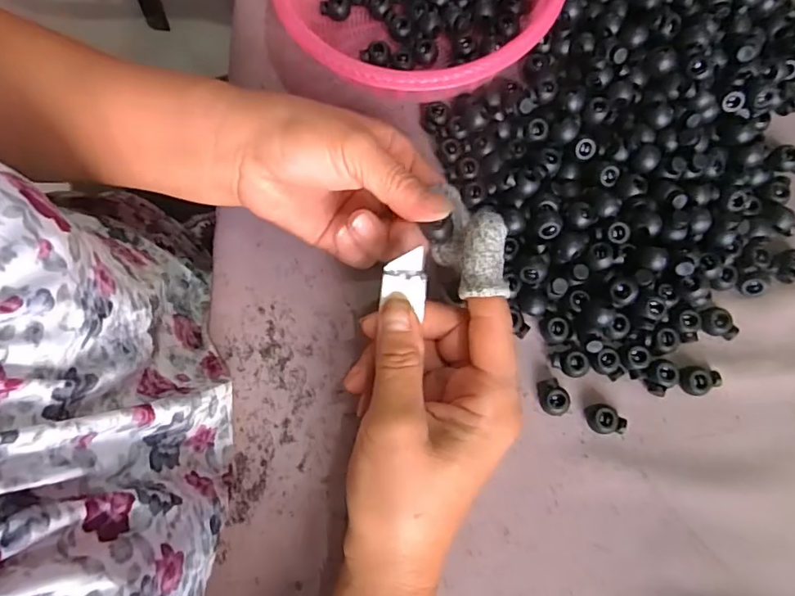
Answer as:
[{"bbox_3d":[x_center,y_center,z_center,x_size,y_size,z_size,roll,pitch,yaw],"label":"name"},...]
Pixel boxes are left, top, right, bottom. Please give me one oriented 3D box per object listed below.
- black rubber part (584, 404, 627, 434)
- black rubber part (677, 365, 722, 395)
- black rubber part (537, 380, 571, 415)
[{"bbox_3d":[0.111,0.064,0.278,0.019,0.010,0.015,0,76,2],"label":"black rubber part"},{"bbox_3d":[0.161,0.044,0.280,0.021,0.009,0.015,-3,76,2],"label":"black rubber part"},{"bbox_3d":[0.084,0.054,0.283,0.013,0.012,0.019,-13,76,-1],"label":"black rubber part"}]

